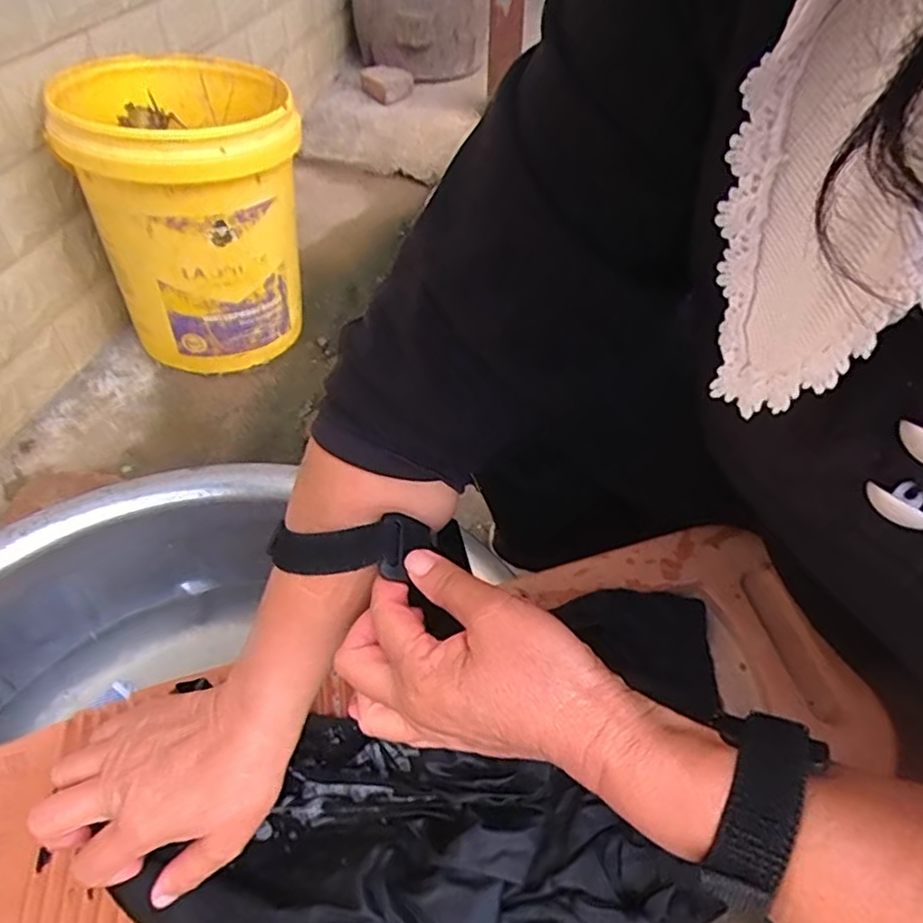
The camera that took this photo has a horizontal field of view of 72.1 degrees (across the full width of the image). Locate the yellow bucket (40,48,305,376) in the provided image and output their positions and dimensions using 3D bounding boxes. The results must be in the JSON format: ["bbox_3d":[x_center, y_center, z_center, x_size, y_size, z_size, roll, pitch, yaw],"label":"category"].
[{"bbox_3d":[-0.398,-0.368,0.984,0.277,0.383,0.329,-18,47,-16],"label":"yellow bucket"}]

